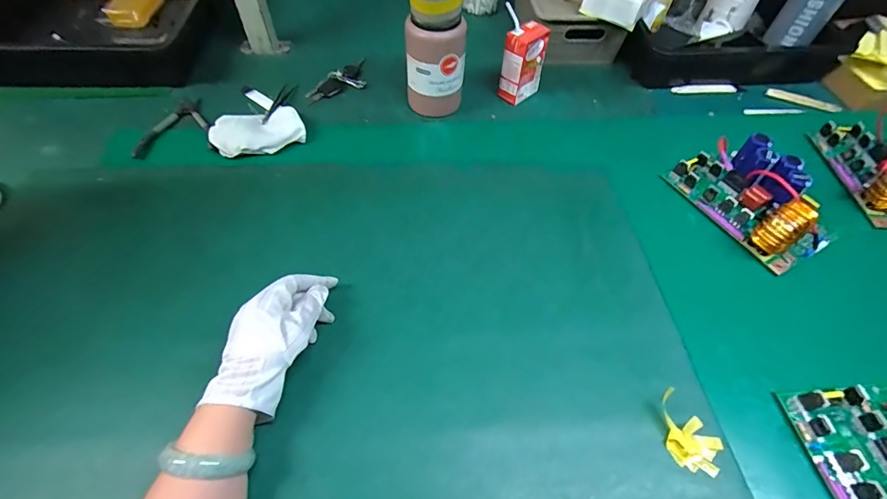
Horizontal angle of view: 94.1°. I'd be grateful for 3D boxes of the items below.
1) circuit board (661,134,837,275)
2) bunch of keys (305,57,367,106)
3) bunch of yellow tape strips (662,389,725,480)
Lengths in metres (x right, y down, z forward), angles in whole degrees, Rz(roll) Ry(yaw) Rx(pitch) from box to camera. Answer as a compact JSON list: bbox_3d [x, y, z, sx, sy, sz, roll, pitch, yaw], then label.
[{"bbox_3d":[0.415,-0.074,0.544,0.124,0.056,0.183,-21,58,-15],"label":"circuit board"},{"bbox_3d":[-0.177,-0.288,0.711,0.136,0.022,0.053,-38,64,-25],"label":"bunch of keys"},{"bbox_3d":[0.229,0.176,0.388,0.068,0.022,0.046,38,62,23],"label":"bunch of yellow tape strips"}]

